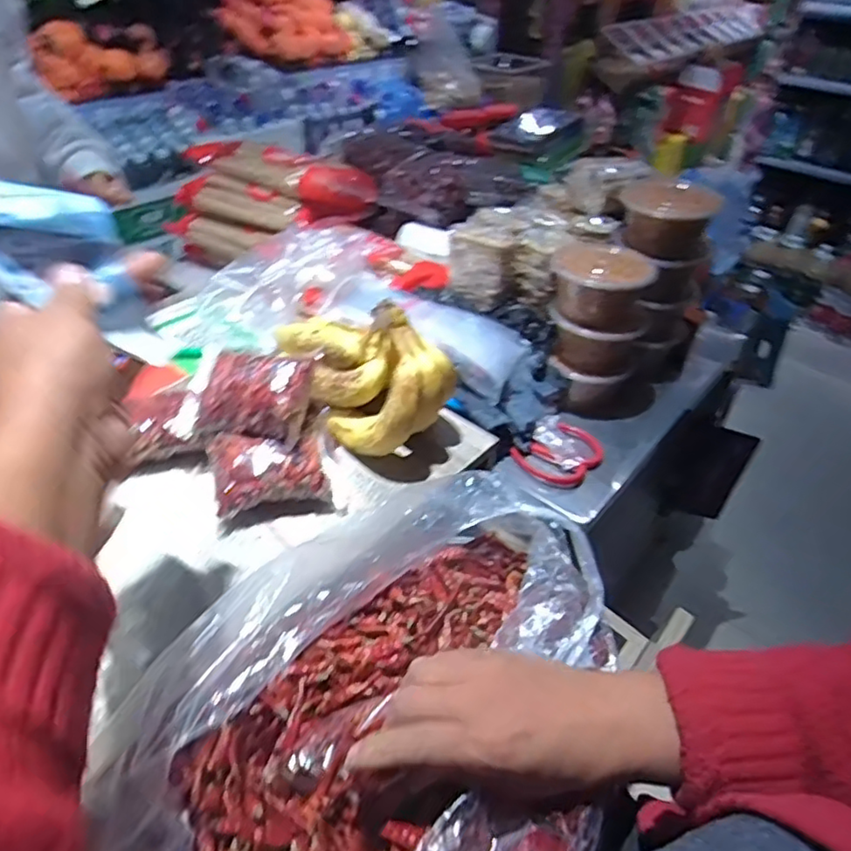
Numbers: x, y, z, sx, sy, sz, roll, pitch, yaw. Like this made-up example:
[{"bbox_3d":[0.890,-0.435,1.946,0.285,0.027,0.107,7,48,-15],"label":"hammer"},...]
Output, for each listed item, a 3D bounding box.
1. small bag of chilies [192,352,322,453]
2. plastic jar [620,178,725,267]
[{"bbox_3d":[-0.146,-0.030,0.539,0.093,0.047,0.065,10,40,7],"label":"small bag of chilies"},{"bbox_3d":[0.278,-0.236,0.728,0.103,0.063,0.121,17,42,14],"label":"plastic jar"}]

